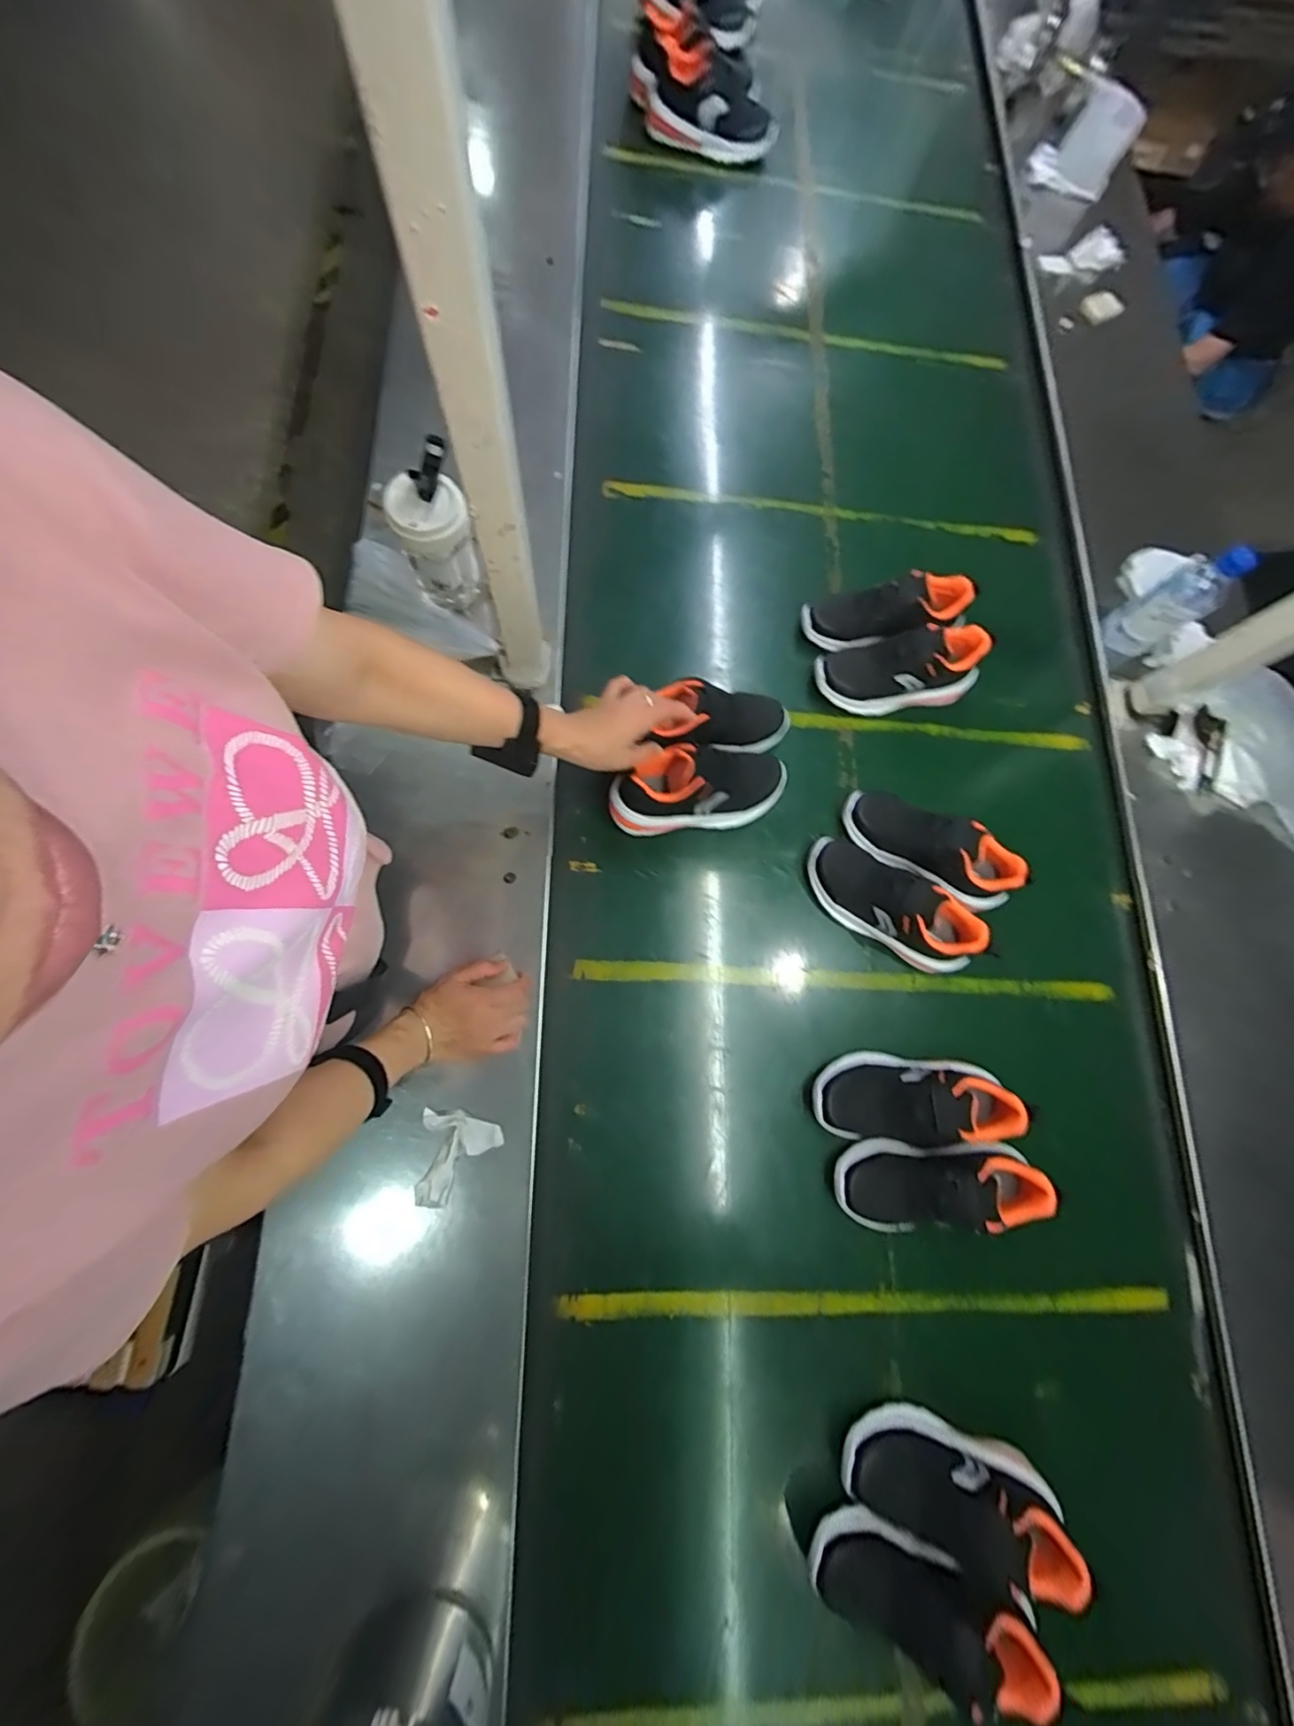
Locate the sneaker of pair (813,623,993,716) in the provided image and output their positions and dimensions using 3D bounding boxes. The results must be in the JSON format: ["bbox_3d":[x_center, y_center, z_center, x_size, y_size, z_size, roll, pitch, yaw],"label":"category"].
[{"bbox_3d":[0.340,-0.258,0.764,0.212,0.105,0.081,-3,78,-6],"label":"sneaker of pair"}]

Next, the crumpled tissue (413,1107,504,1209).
[{"bbox_3d":[-0.201,0.314,0.592,0.084,0.026,0.091,3,78,-5],"label":"crumpled tissue"}]

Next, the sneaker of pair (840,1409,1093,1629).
[{"bbox_3d":[0.307,0.626,0.542,0.207,0.086,0.104,27,75,1],"label":"sneaker of pair"}]

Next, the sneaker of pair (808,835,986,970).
[{"bbox_3d":[0.294,0.051,0.678,0.215,0.096,0.078,35,76,3],"label":"sneaker of pair"}]

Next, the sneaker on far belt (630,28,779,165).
[{"bbox_3d":[0.091,-1.344,0.992,0.278,0.104,0.084,17,75,-2],"label":"sneaker on far belt"}]

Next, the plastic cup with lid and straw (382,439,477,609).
[{"bbox_3d":[-0.251,-0.385,0.669,0.082,0.158,0.094,-14,78,-9],"label":"plastic cup with lid and straw"}]

